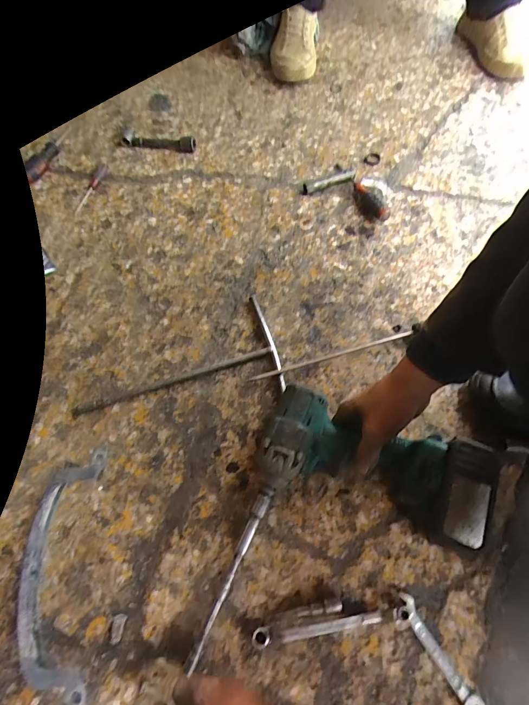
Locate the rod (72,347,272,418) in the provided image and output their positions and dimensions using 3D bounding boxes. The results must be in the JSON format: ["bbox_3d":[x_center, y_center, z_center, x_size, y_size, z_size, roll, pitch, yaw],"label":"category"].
[{"bbox_3d":[-0.127,0.040,0.485,0.284,0.011,0.010,-17,67,-5],"label":"rod"}]

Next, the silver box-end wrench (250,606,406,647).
[{"bbox_3d":[0.072,0.293,0.364,0.167,0.015,0.019,-8,66,-2],"label":"silver box-end wrench"}]

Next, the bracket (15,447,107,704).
[{"bbox_3d":[-0.229,0.234,0.377,0.112,0.063,0.225,-6,66,-1],"label":"bracket"}]

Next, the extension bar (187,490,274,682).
[{"bbox_3d":[-0.035,0.244,0.381,0.014,0.011,0.192,23,76,12],"label":"extension bar"}]

